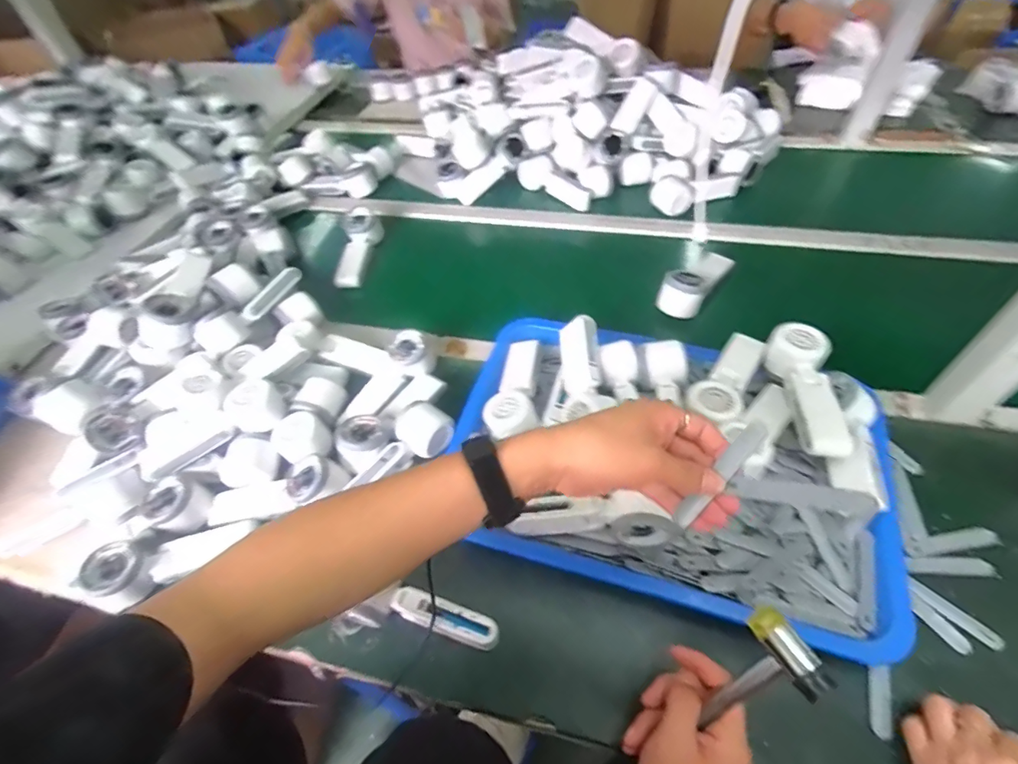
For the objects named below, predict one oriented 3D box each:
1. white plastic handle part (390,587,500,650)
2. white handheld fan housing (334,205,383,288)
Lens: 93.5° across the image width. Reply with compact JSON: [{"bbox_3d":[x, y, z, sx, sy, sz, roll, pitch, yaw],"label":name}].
[{"bbox_3d":[-0.062,0.224,0.455,0.106,0.016,0.028,12,54,15],"label":"white plastic handle part"},{"bbox_3d":[-0.283,-0.245,0.882,0.071,0.057,0.168,9,79,13],"label":"white handheld fan housing"}]

